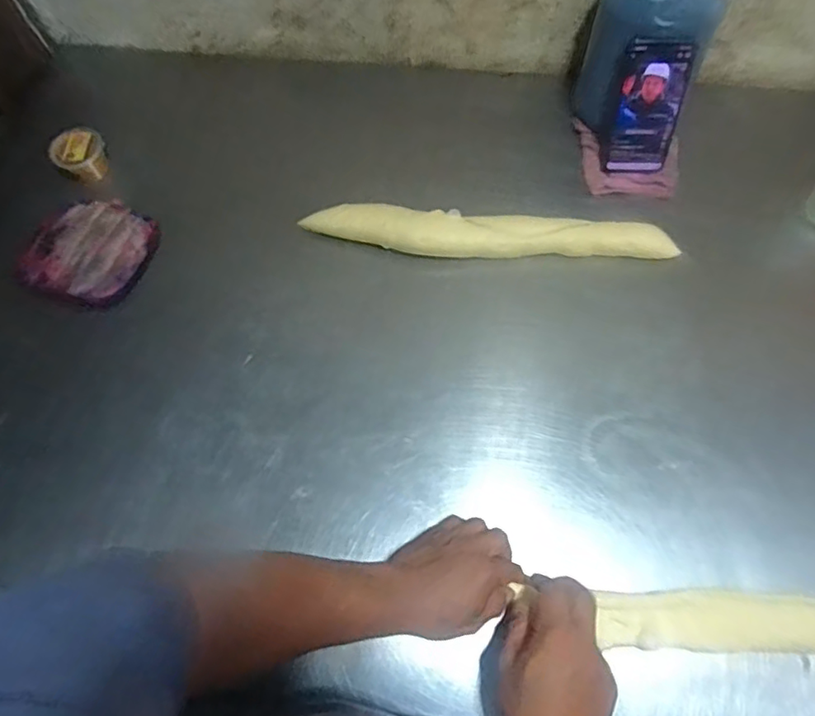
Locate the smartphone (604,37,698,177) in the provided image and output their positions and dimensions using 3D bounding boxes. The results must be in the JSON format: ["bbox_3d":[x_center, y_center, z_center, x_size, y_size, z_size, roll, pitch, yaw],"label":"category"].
[{"bbox_3d":[0.305,-0.313,0.723,0.079,0.164,0.013,1,43,4],"label":"smartphone"}]

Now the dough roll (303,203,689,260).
[{"bbox_3d":[0.104,-0.157,0.731,0.471,0.036,0.063,3,65,3],"label":"dough roll"}]

